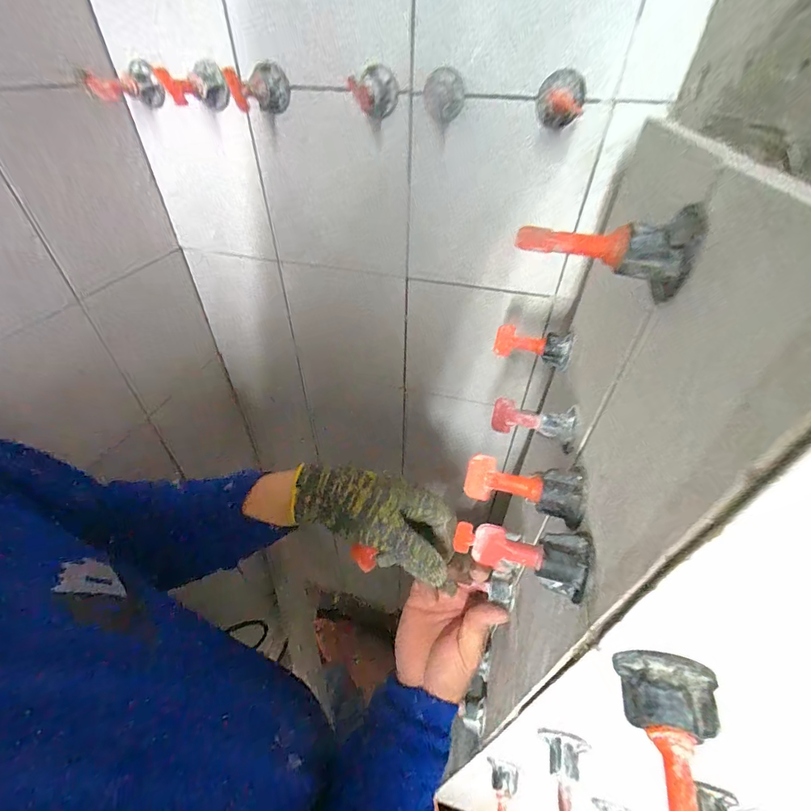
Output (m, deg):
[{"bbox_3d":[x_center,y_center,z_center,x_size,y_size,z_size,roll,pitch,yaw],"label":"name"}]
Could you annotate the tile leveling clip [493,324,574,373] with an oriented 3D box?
[{"bbox_3d":[0.103,-0.049,0.310,0.059,0.025,0.019,14,43,13],"label":"tile leveling clip"}]

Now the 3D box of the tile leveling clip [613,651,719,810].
[{"bbox_3d":[0.085,0.115,0.120,0.026,0.025,0.057,14,43,14],"label":"tile leveling clip"}]

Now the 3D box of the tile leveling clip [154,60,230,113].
[{"bbox_3d":[-0.174,-0.263,0.313,0.050,0.031,0.029,-13,44,-16],"label":"tile leveling clip"}]

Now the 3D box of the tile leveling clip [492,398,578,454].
[{"bbox_3d":[0.081,0.010,0.240,0.049,0.018,0.023,14,43,13],"label":"tile leveling clip"}]

